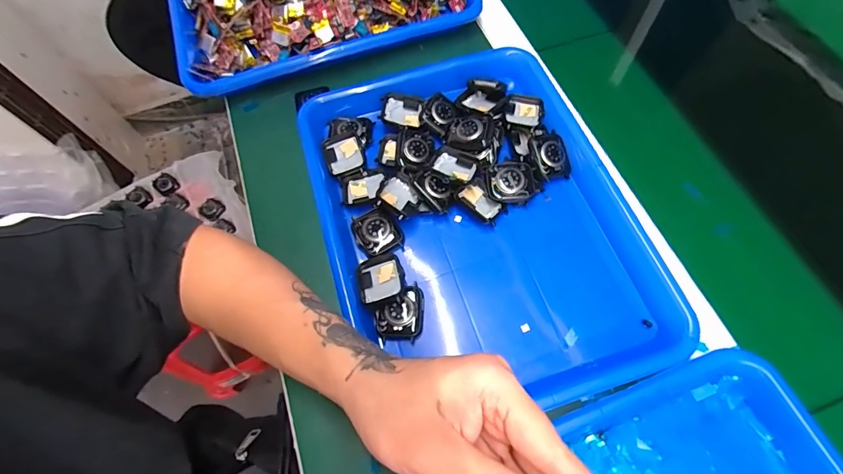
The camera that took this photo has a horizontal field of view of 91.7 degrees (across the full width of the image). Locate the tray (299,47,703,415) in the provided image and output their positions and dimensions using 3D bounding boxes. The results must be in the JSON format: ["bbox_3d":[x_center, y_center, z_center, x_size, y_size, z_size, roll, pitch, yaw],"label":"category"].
[{"bbox_3d":[0.049,-0.021,0.363,0.266,0.033,0.329,-18,66,-5],"label":"tray"}]

